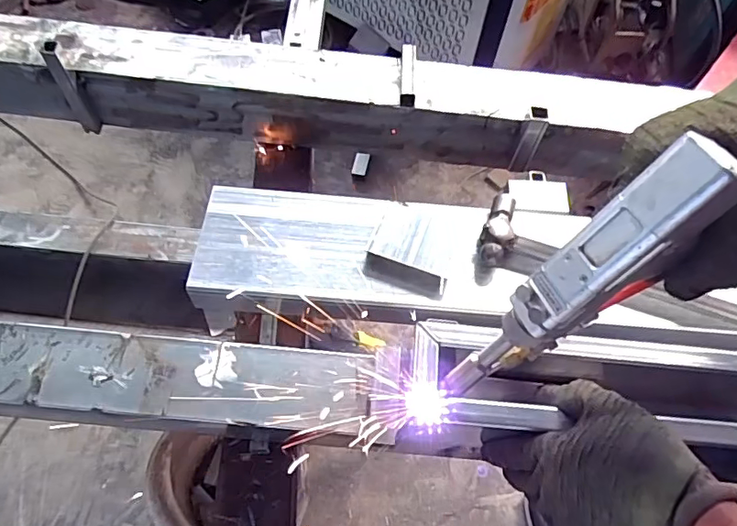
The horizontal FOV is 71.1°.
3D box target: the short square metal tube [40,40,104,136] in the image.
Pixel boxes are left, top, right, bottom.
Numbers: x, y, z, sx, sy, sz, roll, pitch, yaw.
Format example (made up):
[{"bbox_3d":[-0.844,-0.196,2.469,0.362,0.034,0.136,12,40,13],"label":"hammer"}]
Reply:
[{"bbox_3d":[-0.396,-0.230,0.691,0.025,0.143,0.027,-31,67,-19],"label":"short square metal tube"}]

